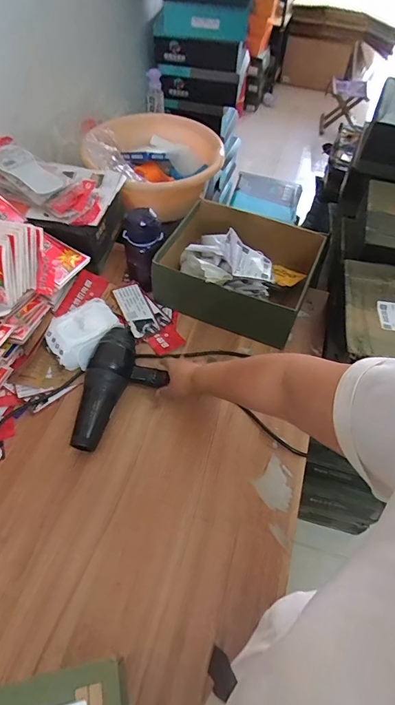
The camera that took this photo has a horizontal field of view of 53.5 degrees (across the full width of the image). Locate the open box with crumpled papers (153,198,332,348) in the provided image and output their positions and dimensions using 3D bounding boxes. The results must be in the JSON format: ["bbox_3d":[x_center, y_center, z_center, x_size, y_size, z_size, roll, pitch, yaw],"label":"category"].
[{"bbox_3d":[0.080,-0.206,0.878,0.332,0.172,0.251,20,56,11],"label":"open box with crumpled papers"}]

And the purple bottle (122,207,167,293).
[{"bbox_3d":[-0.121,-0.234,0.872,0.076,0.167,0.065,34,59,19],"label":"purple bottle"}]

